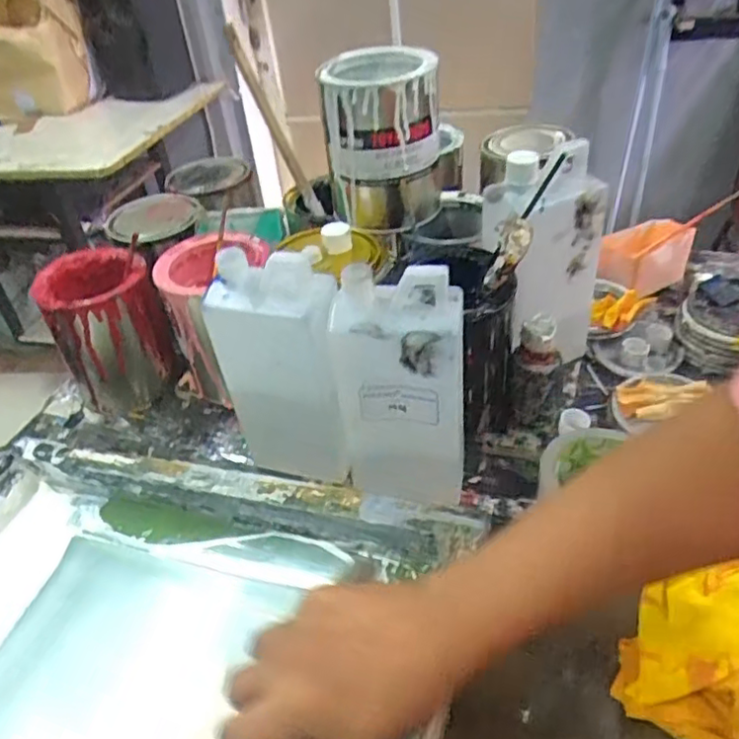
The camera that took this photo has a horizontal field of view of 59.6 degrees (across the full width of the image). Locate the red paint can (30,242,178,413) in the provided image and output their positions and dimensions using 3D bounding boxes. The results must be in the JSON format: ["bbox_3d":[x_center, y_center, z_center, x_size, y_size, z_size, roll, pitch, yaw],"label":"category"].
[{"bbox_3d":[-0.272,-0.042,0.677,0.098,0.145,0.107,-4,38,3],"label":"red paint can"}]

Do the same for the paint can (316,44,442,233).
[{"bbox_3d":[0.014,-0.215,0.609,0.102,0.137,0.108,-4,39,3],"label":"paint can"}]

